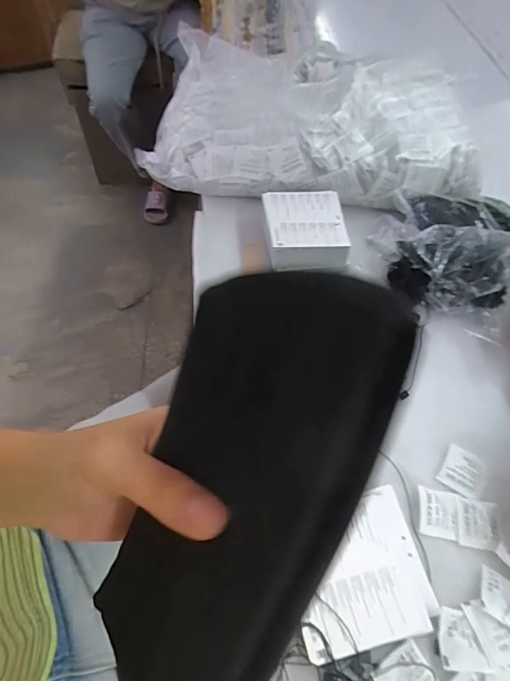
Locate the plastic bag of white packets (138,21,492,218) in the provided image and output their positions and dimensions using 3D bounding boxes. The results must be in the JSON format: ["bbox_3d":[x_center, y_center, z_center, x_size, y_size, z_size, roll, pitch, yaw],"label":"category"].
[{"bbox_3d":[0.076,-0.315,0.587,0.439,0.073,0.267,8,56,4],"label":"plastic bag of white packets"}]

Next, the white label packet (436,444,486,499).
[{"bbox_3d":[0.190,0.116,0.381,0.037,0.004,0.044,31,60,18],"label":"white label packet"}]

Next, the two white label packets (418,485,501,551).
[{"bbox_3d":[0.173,0.151,0.359,0.066,0.008,0.040,10,57,10],"label":"two white label packets"}]

